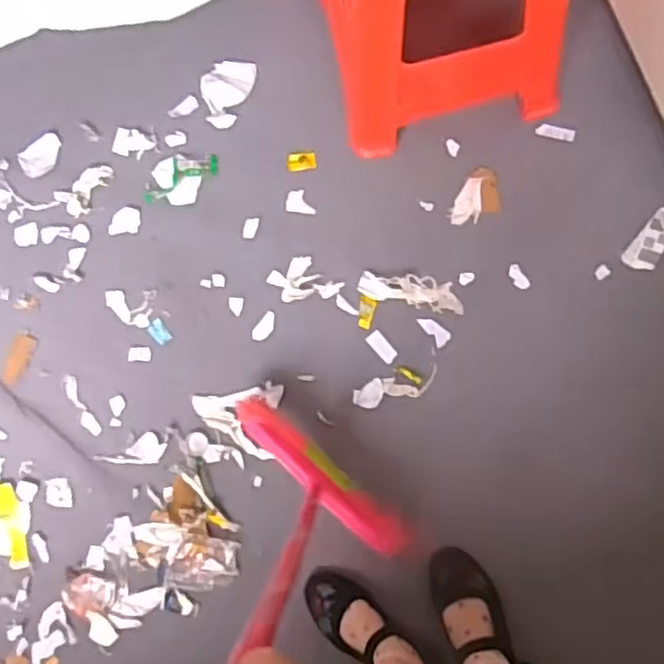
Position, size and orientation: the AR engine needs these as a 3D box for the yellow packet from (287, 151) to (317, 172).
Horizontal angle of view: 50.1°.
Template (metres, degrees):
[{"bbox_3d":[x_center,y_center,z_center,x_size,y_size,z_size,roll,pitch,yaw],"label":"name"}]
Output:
[{"bbox_3d":[-0.055,-0.310,1.288,0.052,0.009,0.032,-8,84,7],"label":"yellow packet"}]

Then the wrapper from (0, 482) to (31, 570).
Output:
[{"bbox_3d":[-0.572,0.344,1.263,0.044,0.018,0.155,-20,81,4],"label":"wrapper"}]

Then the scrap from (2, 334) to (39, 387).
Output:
[{"bbox_3d":[-0.578,0.052,1.313,0.043,0.008,0.097,16,79,8],"label":"scrap"}]

